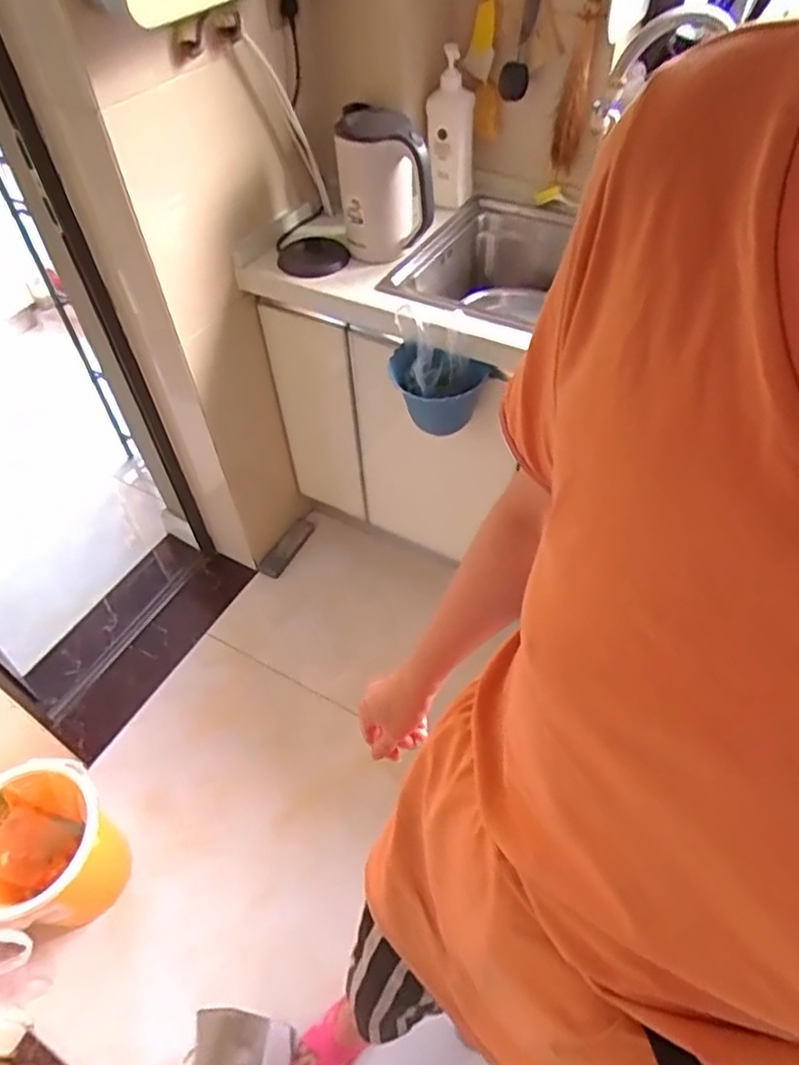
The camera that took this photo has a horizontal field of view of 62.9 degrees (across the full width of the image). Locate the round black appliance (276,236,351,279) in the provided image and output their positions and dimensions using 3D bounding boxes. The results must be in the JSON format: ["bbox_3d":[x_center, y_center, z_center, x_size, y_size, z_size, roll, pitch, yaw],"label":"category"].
[{"bbox_3d":[-0.169,-0.542,1.278,0.135,0.032,0.121,-6,50,-2],"label":"round black appliance"}]

